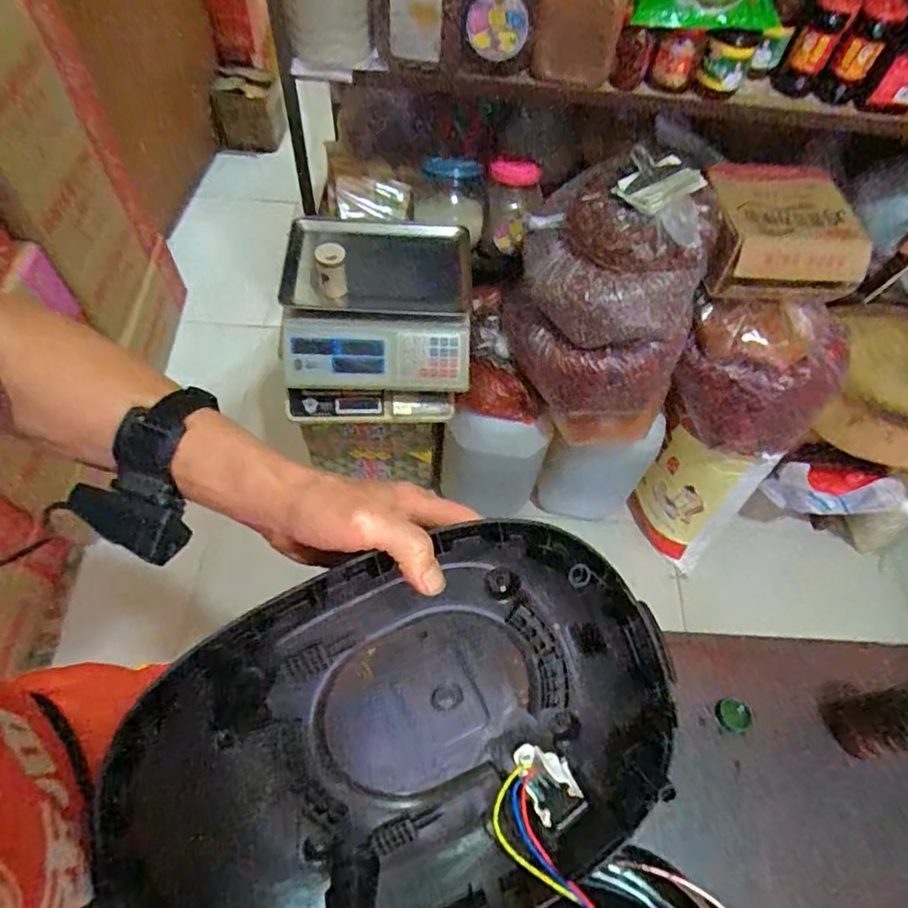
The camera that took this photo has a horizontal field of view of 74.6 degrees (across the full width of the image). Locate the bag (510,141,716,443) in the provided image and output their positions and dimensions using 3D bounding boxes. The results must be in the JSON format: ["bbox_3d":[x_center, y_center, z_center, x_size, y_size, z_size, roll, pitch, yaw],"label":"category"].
[{"bbox_3d":[0.263,-0.273,1.084,0.311,0.379,0.333,9,60,2],"label":"bag"}]

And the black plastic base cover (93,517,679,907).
[{"bbox_3d":[-0.035,0.195,0.385,0.347,0.072,0.257,-18,92,-9],"label":"black plastic base cover"}]

